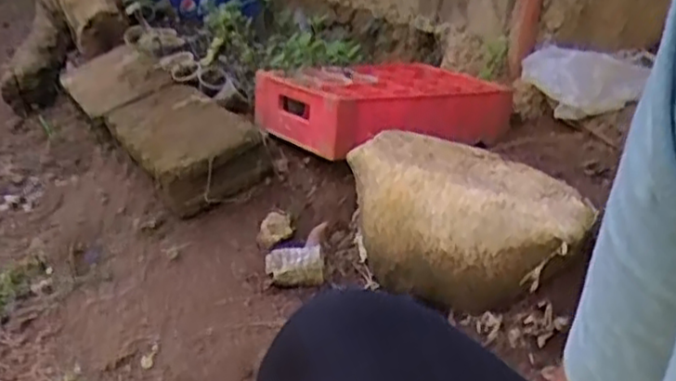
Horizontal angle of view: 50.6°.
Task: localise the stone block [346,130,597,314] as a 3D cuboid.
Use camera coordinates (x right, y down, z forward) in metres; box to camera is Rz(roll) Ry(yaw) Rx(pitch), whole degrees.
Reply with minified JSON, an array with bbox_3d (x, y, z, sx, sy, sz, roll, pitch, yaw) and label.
[{"bbox_3d":[0.181,0.043,1.110,0.216,0.174,0.321,-11,26,-38],"label":"stone block"}]

